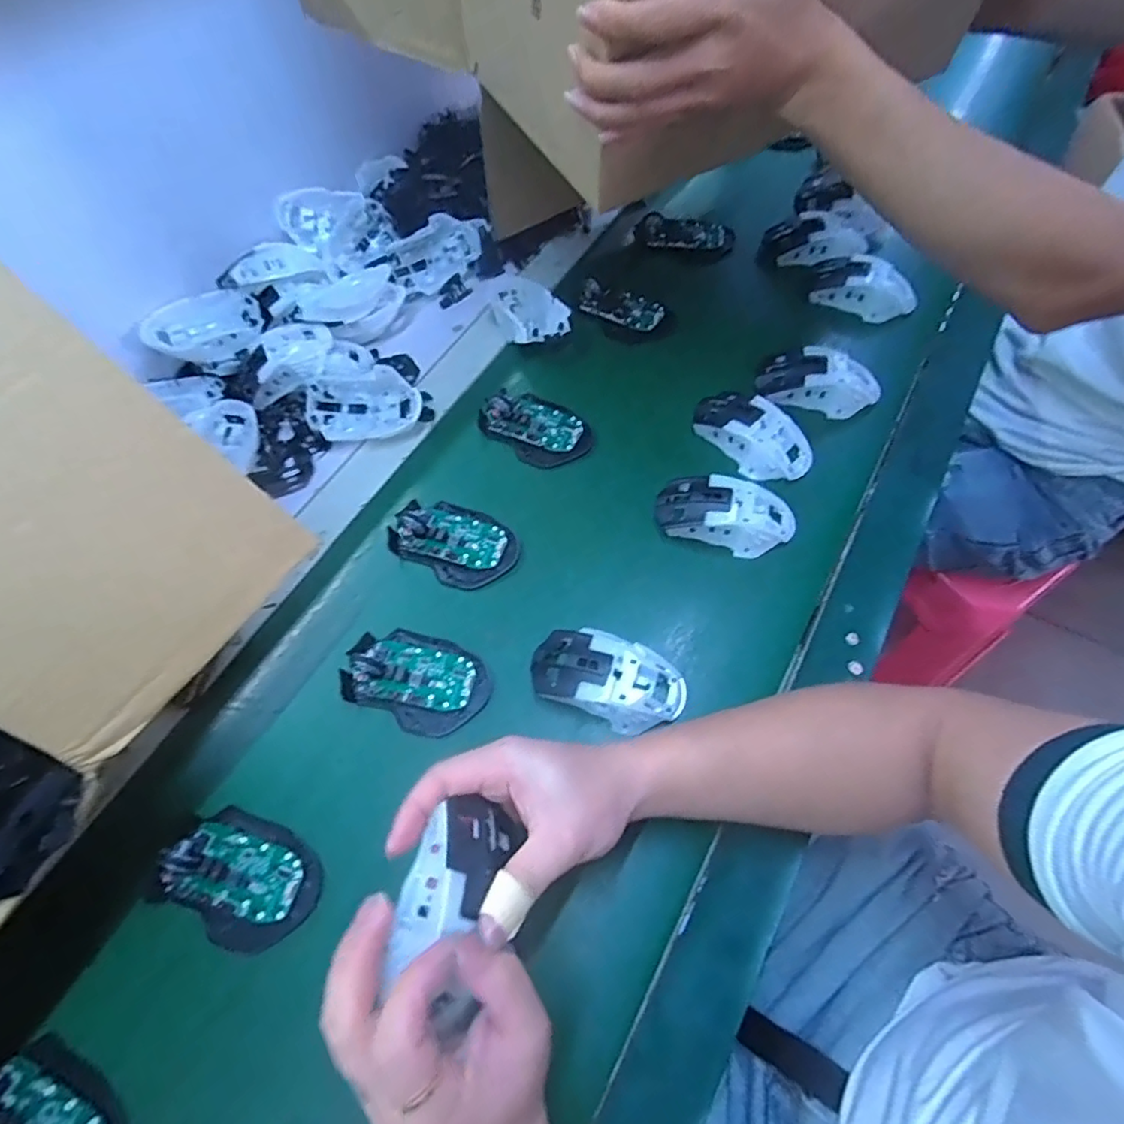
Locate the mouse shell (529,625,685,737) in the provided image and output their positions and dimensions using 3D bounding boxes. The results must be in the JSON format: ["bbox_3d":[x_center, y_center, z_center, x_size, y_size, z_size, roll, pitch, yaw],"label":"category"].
[{"bbox_3d":[0.036,0.089,0.455,0.115,0.043,0.063,20,65,12],"label":"mouse shell"}]

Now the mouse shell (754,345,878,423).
[{"bbox_3d":[0.249,-0.176,0.572,0.116,0.033,0.060,16,65,10],"label":"mouse shell"}]

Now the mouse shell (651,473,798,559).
[{"bbox_3d":[0.144,-0.044,0.518,0.120,0.040,0.062,16,65,10],"label":"mouse shell"}]

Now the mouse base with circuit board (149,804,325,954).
[{"bbox_3d":[-0.224,0.219,0.409,0.102,0.023,0.075,30,68,16],"label":"mouse base with circuit board"}]

